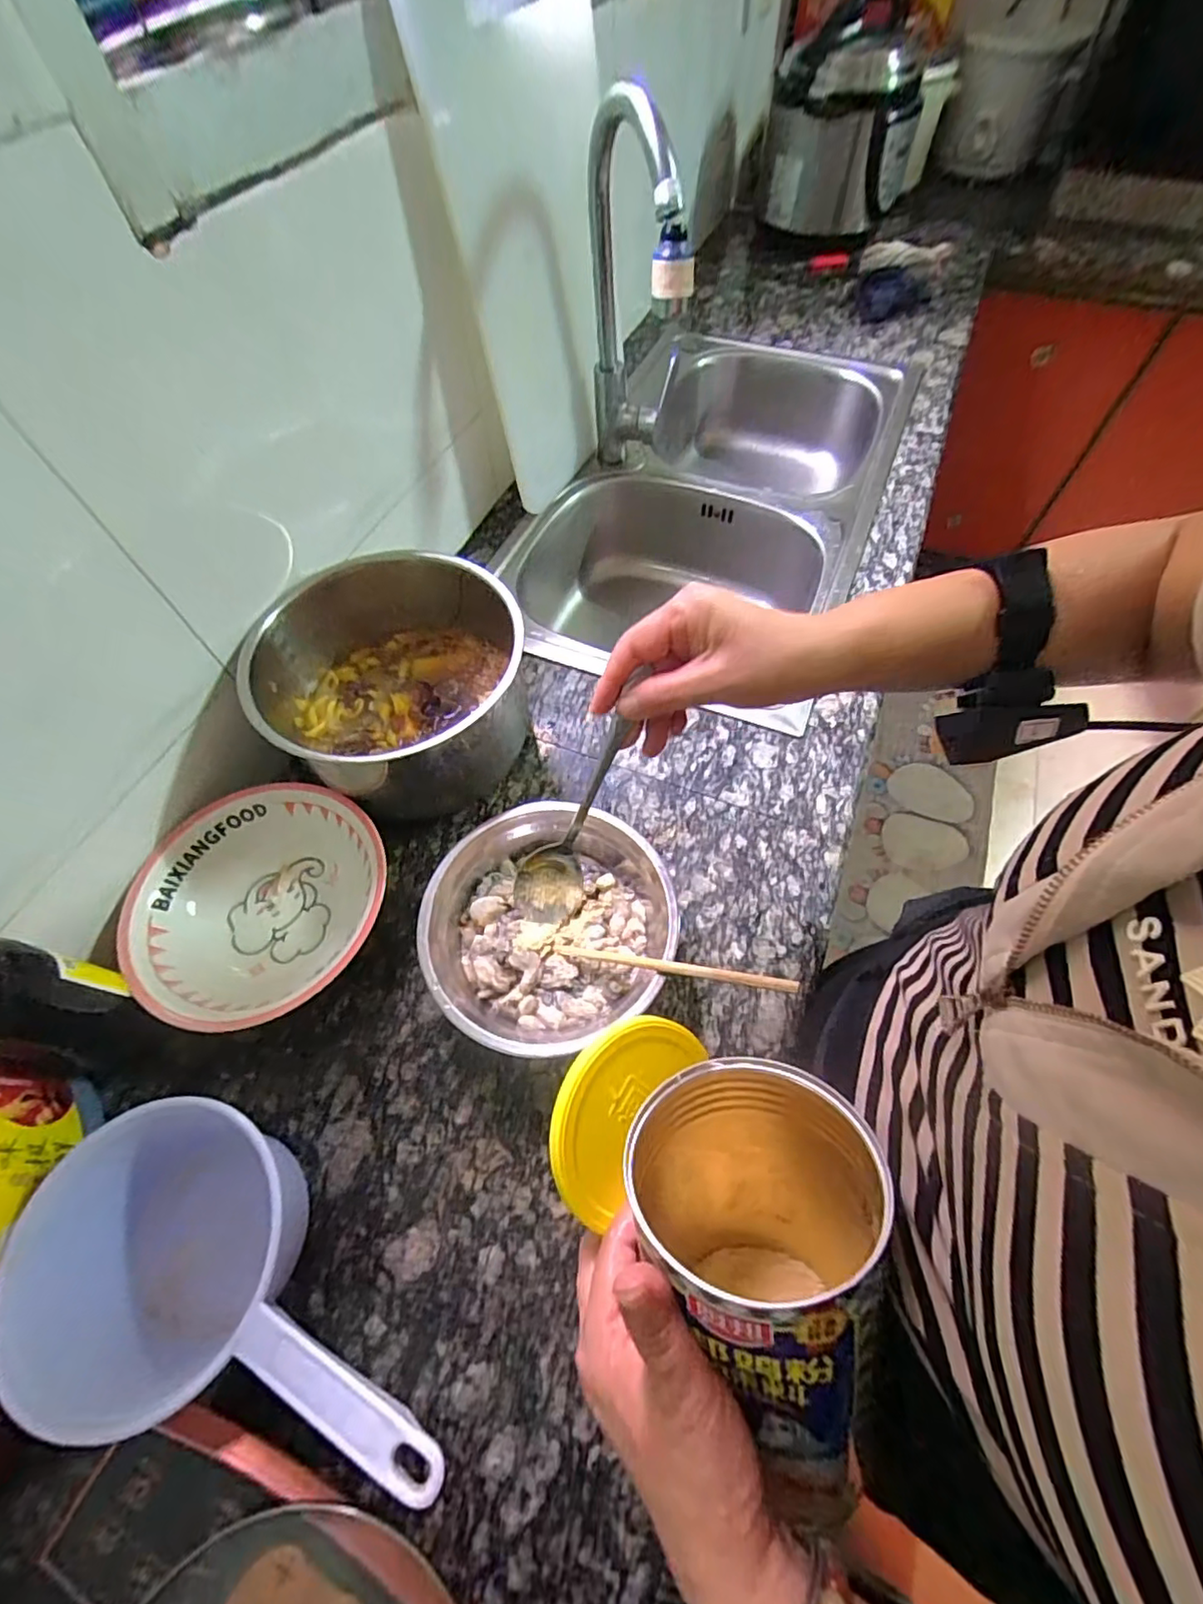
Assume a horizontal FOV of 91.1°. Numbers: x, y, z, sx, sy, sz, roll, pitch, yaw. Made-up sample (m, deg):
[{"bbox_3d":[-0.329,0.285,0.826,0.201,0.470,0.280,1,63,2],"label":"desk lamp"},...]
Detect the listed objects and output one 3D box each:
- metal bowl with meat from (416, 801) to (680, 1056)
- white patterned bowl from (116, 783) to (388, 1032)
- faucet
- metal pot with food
[{"bbox_3d":[-0.042,0.099,0.475,0.192,0.060,0.185,-1,60,1],"label":"metal bowl with meat"},{"bbox_3d":[-0.276,0.089,0.497,0.198,0.070,0.192,0,59,0],"label":"white patterned bowl"},{"bbox_3d":[0.038,-0.558,0.684,0.099,0.354,0.266,0,60,2],"label":"faucet"},{"bbox_3d":[-0.189,-0.108,0.553,0.233,0.147,0.247,-1,60,1],"label":"metal pot with food"}]

